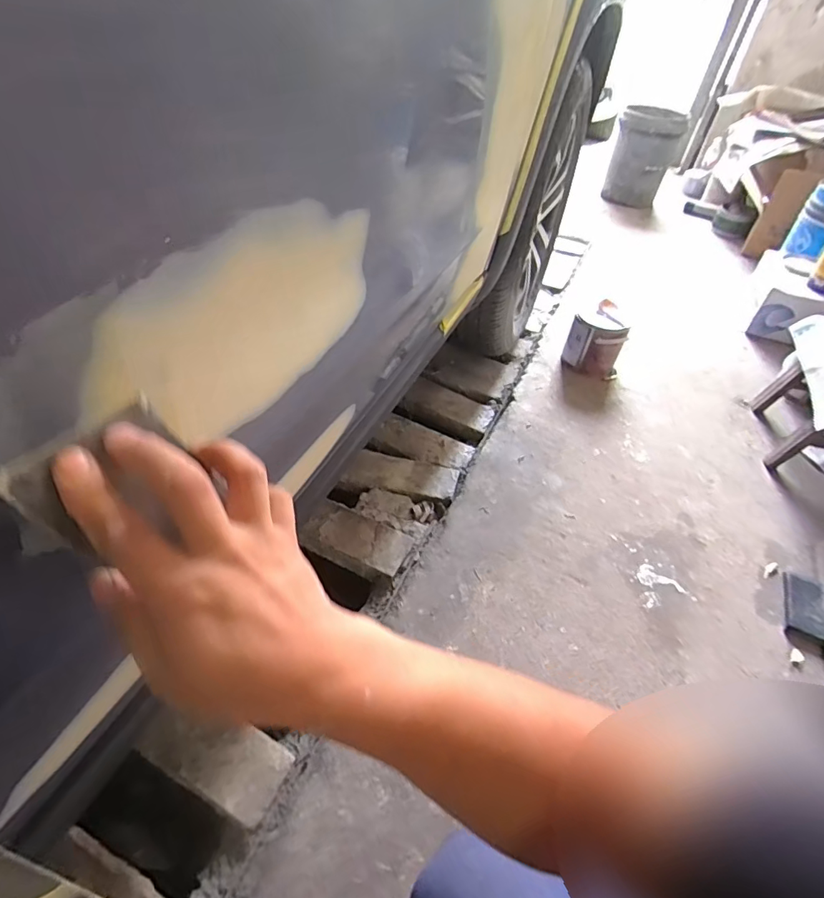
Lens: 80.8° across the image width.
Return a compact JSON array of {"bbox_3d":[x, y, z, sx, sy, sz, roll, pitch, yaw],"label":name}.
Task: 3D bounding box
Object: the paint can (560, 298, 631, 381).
[{"bbox_3d":[0.526,-0.310,1.377,0.147,0.176,0.147,20,48,13],"label":"paint can"}]

